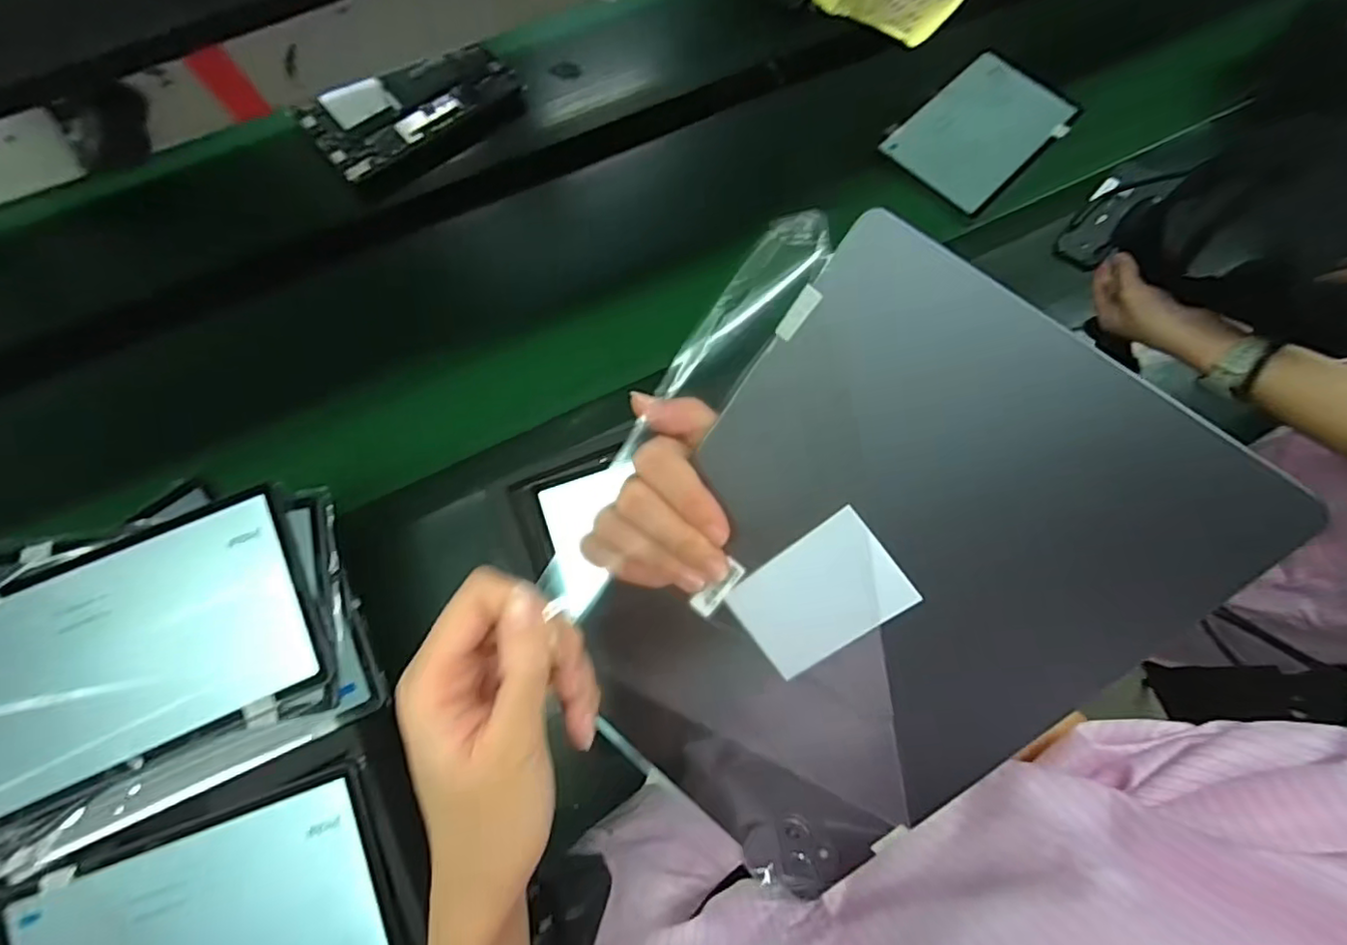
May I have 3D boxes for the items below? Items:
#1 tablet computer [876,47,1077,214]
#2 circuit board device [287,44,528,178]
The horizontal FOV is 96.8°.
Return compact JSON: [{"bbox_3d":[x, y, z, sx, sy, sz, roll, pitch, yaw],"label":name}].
[{"bbox_3d":[0.419,-0.470,0.811,0.270,0.012,0.168,-41,76,-16],"label":"tablet computer"},{"bbox_3d":[-0.347,-0.489,0.789,0.258,0.037,0.137,-37,79,-15],"label":"circuit board device"}]

